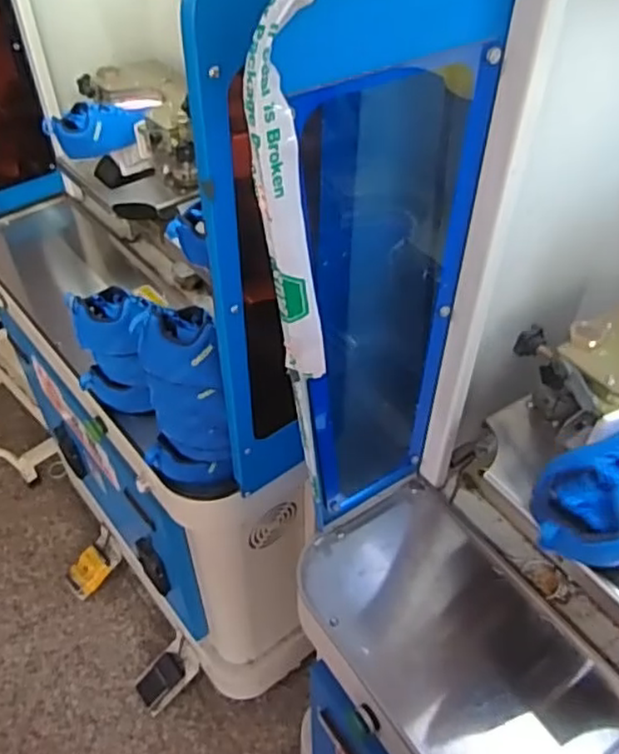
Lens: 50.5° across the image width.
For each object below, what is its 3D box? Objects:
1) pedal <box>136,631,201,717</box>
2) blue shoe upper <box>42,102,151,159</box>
[{"bbox_3d":[-0.307,0.641,1.420,0.142,0.096,0.090,-29,53,-25],"label":"pedal"},{"bbox_3d":[-0.346,-0.412,1.087,0.158,0.056,0.078,-31,53,-27],"label":"blue shoe upper"}]

